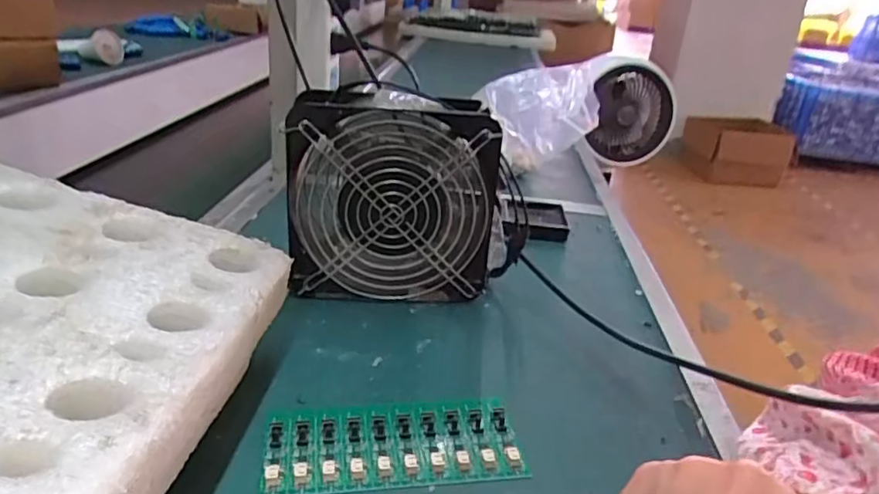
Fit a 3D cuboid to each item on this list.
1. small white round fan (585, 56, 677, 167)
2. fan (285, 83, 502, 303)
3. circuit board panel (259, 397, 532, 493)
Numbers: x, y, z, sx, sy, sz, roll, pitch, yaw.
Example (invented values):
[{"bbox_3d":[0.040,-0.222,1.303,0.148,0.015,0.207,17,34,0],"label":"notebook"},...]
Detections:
[{"bbox_3d":[0.453,-0.320,1.452,0.232,0.245,0.098,0,17,-17],"label":"small white round fan"},{"bbox_3d":[-0.035,-0.034,0.464,0.151,0.152,0.054,5,25,-2],"label":"fan"},{"bbox_3d":[-0.025,0.105,0.335,0.135,0.006,0.063,0,25,-12],"label":"circuit board panel"}]

